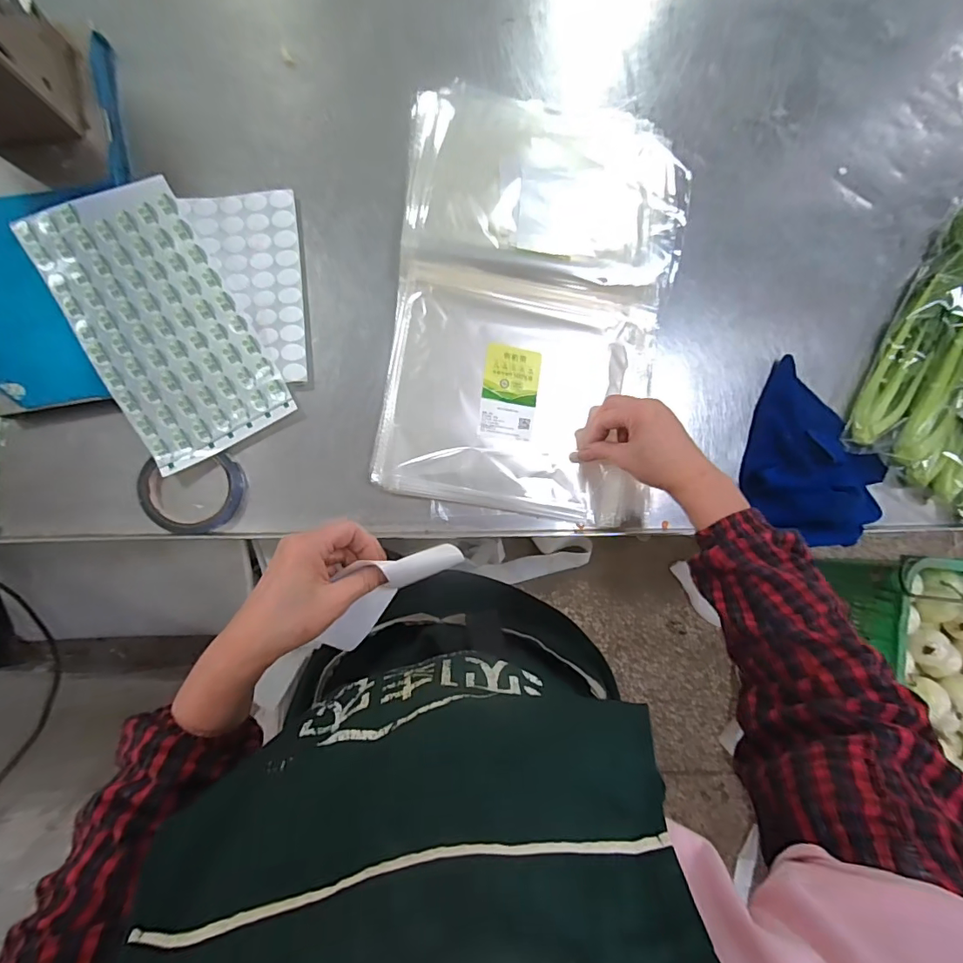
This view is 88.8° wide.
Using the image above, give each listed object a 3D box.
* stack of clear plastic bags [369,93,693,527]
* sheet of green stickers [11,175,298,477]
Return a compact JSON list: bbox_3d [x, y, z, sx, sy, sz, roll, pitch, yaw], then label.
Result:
[{"bbox_3d":[0.059,-0.195,0.514,0.282,0.041,0.442,8,83,-6],"label":"stack of clear plastic bags"},{"bbox_3d":[-0.308,-0.153,0.479,0.136,0.011,0.259,-30,93,-12],"label":"sheet of green stickers"}]

